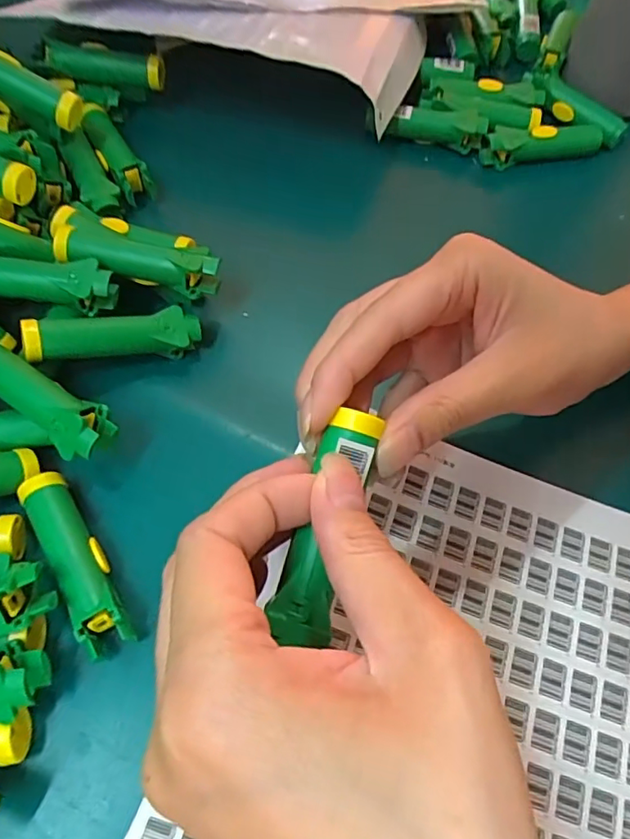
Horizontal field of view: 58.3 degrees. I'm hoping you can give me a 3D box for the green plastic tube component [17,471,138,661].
[{"bbox_3d":[-0.099,0.060,0.237,0.019,0.023,0.080,-30,69,-17],"label":"green plastic tube component"}]

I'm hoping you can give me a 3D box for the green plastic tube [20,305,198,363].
[{"bbox_3d":[-0.096,-0.039,0.274,0.080,0.020,0.018,-9,63,-28],"label":"green plastic tube"}]

